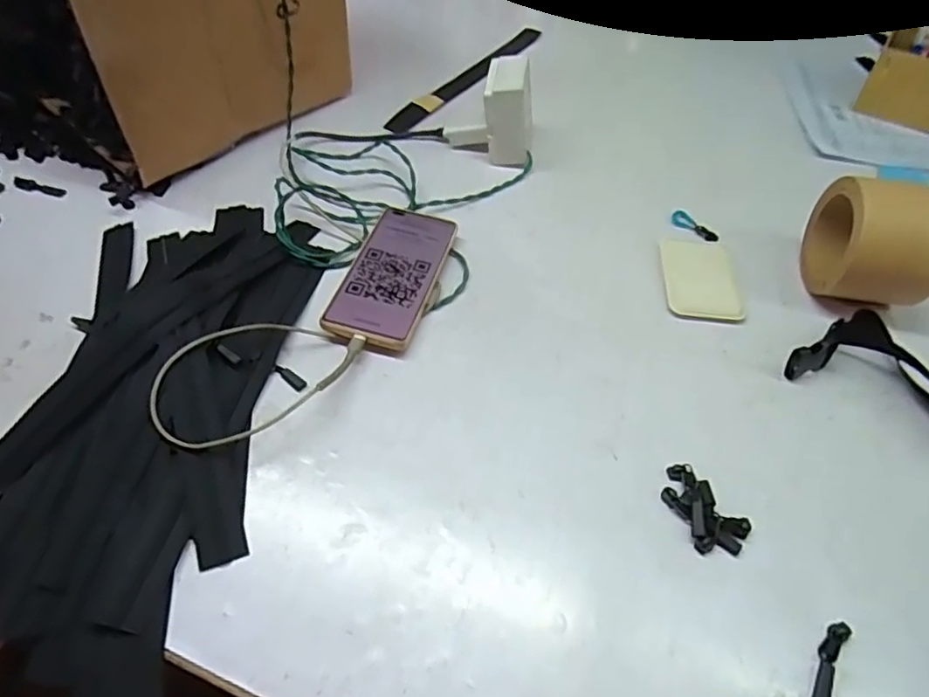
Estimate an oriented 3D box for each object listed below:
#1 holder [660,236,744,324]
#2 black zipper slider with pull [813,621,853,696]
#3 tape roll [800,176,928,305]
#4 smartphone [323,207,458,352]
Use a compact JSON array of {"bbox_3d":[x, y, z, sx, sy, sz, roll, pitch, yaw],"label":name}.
[{"bbox_3d":[0.224,-0.068,0.571,0.069,0.005,0.104,5,50,2],"label":"holder"},{"bbox_3d":[0.219,0.187,0.358,0.013,0.009,0.054,30,55,21],"label":"black zipper slider with pull"},{"bbox_3d":[0.360,-0.094,0.524,0.073,0.113,0.111,10,50,5],"label":"tape roll"},{"bbox_3d":[-0.065,-0.069,0.548,0.078,0.015,0.170,13,50,8],"label":"smartphone"}]

